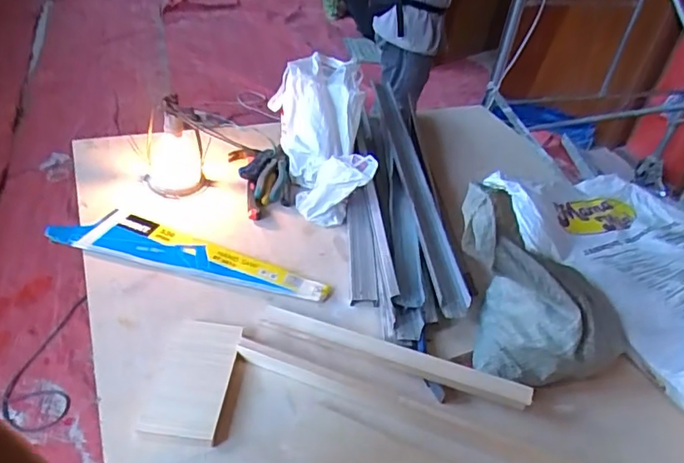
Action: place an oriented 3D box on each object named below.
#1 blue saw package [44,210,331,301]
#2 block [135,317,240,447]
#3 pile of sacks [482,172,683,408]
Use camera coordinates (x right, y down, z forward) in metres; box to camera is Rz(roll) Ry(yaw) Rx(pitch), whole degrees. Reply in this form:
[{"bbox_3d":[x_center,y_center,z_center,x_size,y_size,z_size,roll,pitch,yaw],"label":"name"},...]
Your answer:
[{"bbox_3d":[-0.283,0.041,1.076,0.529,0.029,0.125,13,39,8],"label":"blue saw package"},{"bbox_3d":[-0.229,0.227,0.864,0.107,0.014,0.210,7,38,0],"label":"block"},{"bbox_3d":[0.645,0.066,1.126,0.461,0.137,0.658,-13,43,-23],"label":"pile of sacks"}]

